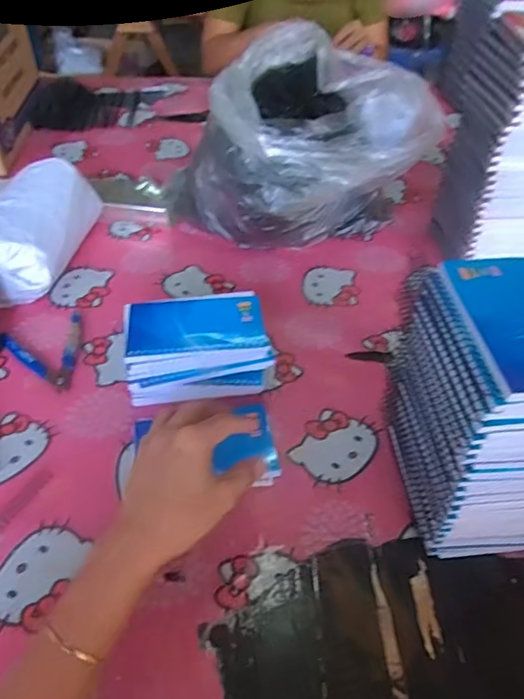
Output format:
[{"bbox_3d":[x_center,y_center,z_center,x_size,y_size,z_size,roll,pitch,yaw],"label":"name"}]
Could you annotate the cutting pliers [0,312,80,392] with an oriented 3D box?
[{"bbox_3d":[-0.227,0.002,0.598,0.084,0.011,0.108,-25,51,-23],"label":"cutting pliers"}]

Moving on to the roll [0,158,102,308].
[{"bbox_3d":[-0.282,-0.140,0.679,0.113,0.106,0.193,9,46,8],"label":"roll"}]

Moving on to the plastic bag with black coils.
[{"bbox_3d":[0.049,-0.277,0.731,0.319,0.220,0.221,-23,50,-22],"label":"plastic bag with black coils"}]

